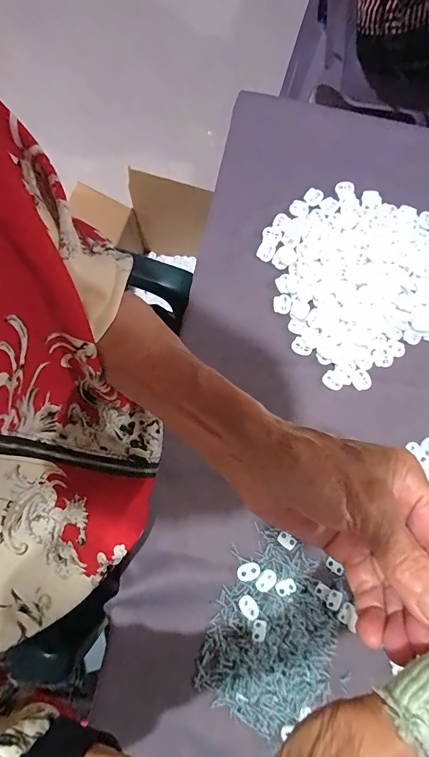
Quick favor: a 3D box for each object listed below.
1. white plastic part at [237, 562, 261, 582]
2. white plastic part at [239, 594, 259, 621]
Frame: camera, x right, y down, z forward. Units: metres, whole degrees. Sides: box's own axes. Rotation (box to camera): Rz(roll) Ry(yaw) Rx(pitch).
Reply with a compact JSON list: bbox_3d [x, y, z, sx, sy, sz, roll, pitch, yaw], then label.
[{"bbox_3d":[0.034,0.190,0.394,0.023,0.005,0.015,-15,65,-7],"label":"white plastic part"},{"bbox_3d":[0.033,0.220,0.385,0.015,0.005,0.021,-41,82,-7],"label":"white plastic part"}]

